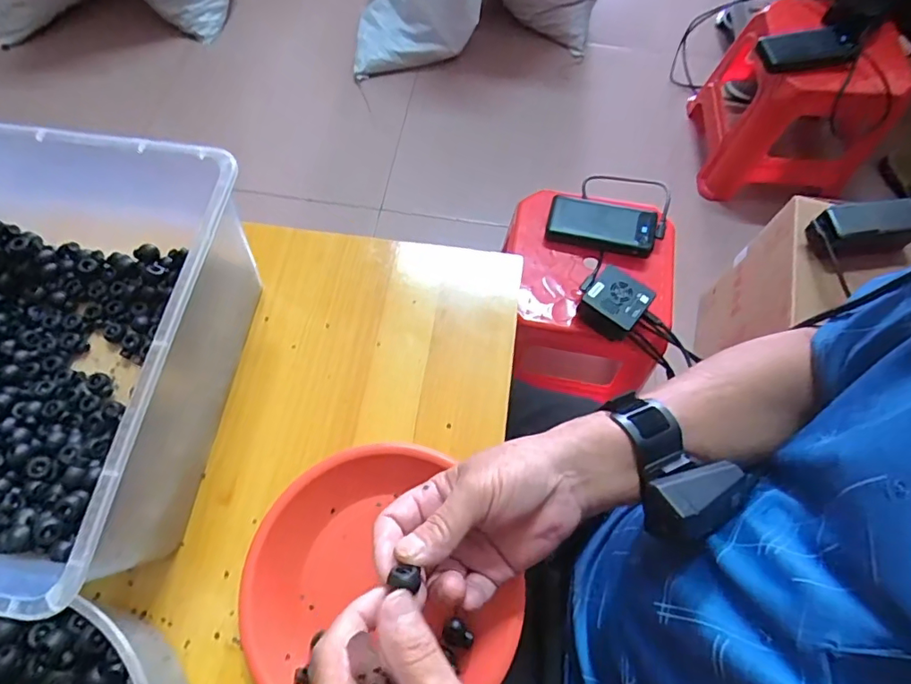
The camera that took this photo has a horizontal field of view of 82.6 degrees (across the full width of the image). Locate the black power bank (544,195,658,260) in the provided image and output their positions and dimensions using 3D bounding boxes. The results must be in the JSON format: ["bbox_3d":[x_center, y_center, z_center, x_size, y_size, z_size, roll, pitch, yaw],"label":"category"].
[{"bbox_3d":[0.218,-0.174,0.776,0.156,0.033,0.072,11,67,4],"label":"black power bank"}]

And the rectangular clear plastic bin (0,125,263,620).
[{"bbox_3d":[-0.320,0.010,0.385,0.292,0.143,0.299,8,67,3],"label":"rectangular clear plastic bin"}]

